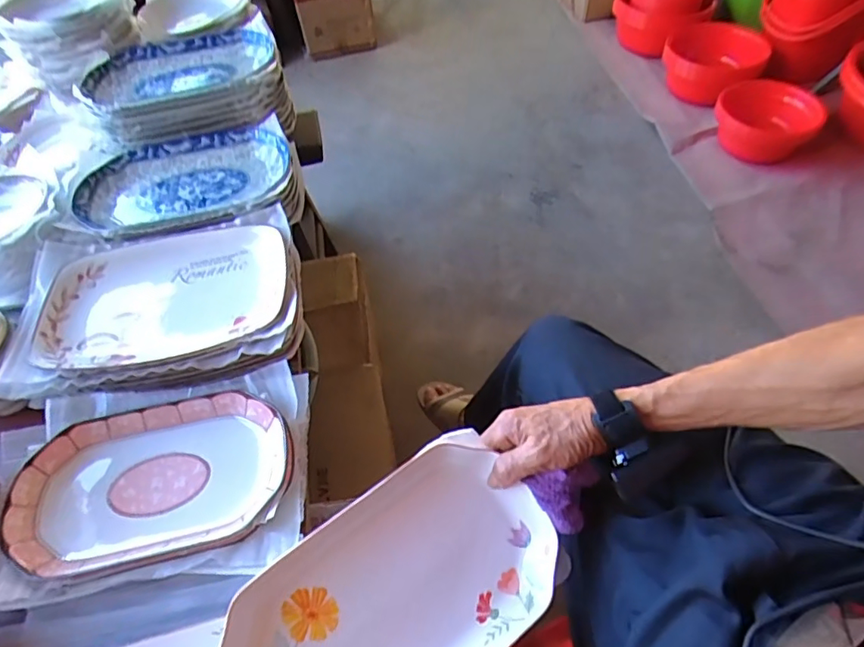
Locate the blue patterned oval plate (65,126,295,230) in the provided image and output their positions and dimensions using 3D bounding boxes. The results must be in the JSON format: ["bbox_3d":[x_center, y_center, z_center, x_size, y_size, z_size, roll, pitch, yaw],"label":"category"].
[{"bbox_3d":[-0.367,-0.212,0.782,0.308,0.041,0.200,-9,53,-2],"label":"blue patterned oval plate"}]

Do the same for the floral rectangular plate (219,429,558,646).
[{"bbox_3d":[-0.032,0.234,0.447,0.283,0.038,0.171,-35,88,-18],"label":"floral rectangular plate"}]

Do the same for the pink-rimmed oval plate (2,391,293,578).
[{"bbox_3d":[-0.290,0.169,0.554,0.281,0.037,0.167,-13,53,-5],"label":"pink-rimmed oval plate"}]

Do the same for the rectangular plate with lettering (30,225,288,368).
[{"bbox_3d":[-0.335,-0.036,0.665,0.302,0.035,0.197,-11,53,-4],"label":"rectangular plate with lettering"}]

